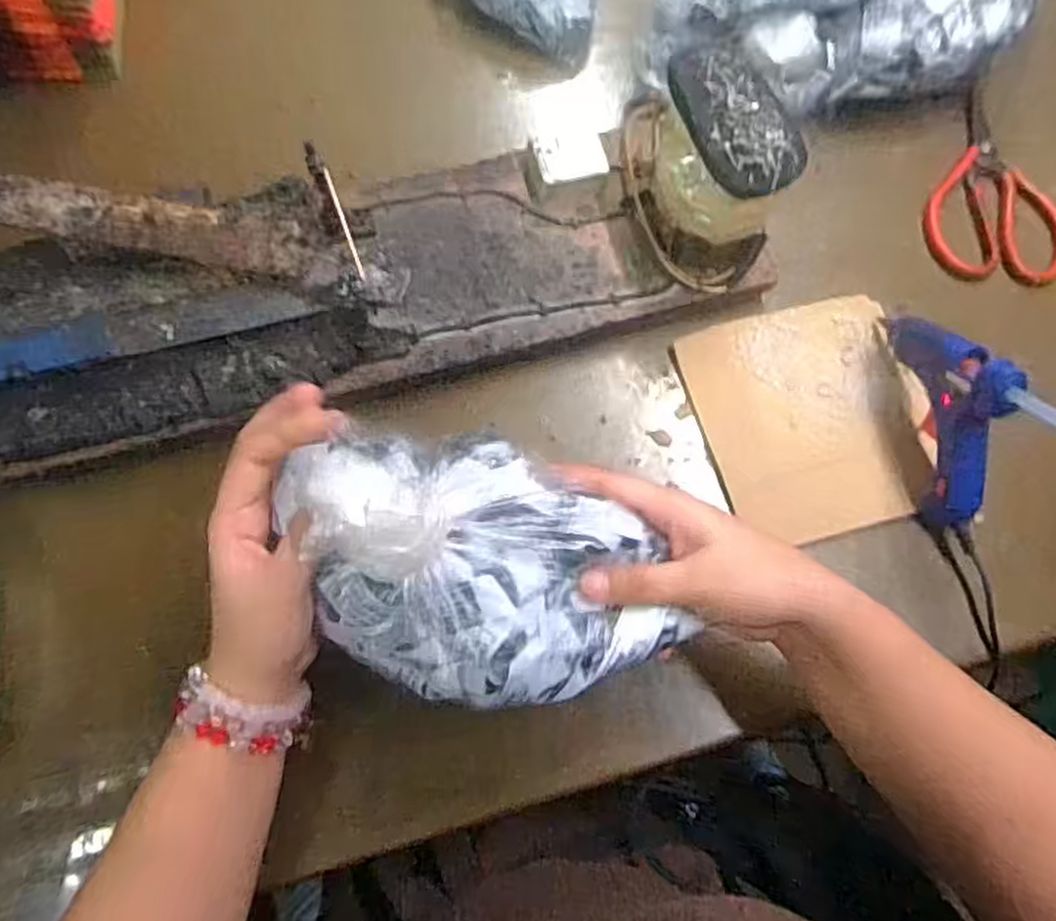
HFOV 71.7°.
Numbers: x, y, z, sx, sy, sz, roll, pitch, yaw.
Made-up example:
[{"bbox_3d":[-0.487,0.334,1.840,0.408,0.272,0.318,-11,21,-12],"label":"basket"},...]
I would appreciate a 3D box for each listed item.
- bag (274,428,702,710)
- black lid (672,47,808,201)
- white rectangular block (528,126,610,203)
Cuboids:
[{"bbox_3d":[-0.020,0.042,0.322,0.165,0.077,0.118,2,70,-2],"label":"bag"},{"bbox_3d":[0.118,-0.198,0.419,0.059,0.014,0.103,-18,72,-9],"label":"black lid"},{"bbox_3d":[0.028,-0.203,0.500,0.051,0.024,0.044,-9,71,-5],"label":"white rectangular block"}]

